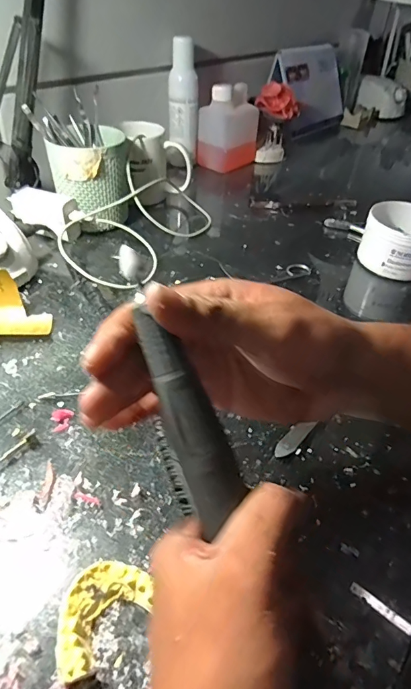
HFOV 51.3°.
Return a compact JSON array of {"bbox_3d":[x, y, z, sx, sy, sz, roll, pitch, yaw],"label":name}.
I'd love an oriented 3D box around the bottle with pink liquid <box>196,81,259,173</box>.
[{"bbox_3d":[0.041,-0.380,0.747,0.074,0.119,0.087,28,47,25],"label":"bottle with pink liquid"}]

